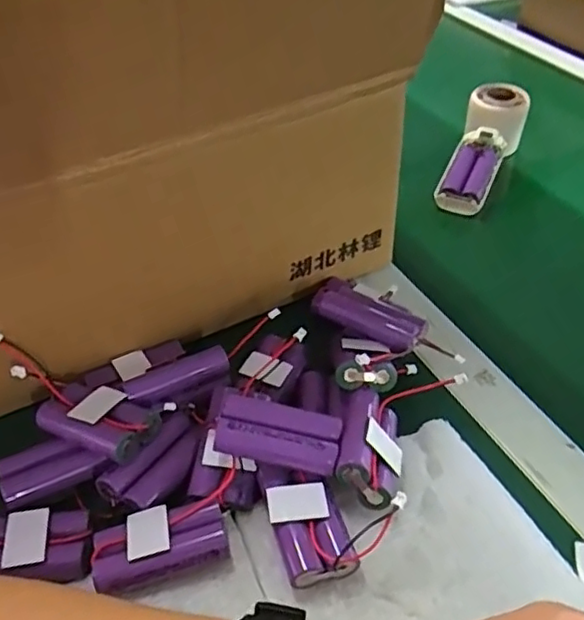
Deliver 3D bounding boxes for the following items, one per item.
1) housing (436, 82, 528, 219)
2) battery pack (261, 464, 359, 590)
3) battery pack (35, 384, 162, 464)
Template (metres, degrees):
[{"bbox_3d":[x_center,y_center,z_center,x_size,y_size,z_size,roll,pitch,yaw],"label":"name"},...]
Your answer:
[{"bbox_3d":[0.182,-0.153,0.616,0.053,0.036,0.157,20,63,18],"label":"housing"},{"bbox_3d":[0.006,0.107,0.331,0.035,0.021,0.063,-14,45,-14],"label":"battery pack"},{"bbox_3d":[-0.113,0.063,0.369,0.069,0.020,0.036,19,47,20],"label":"battery pack"}]

